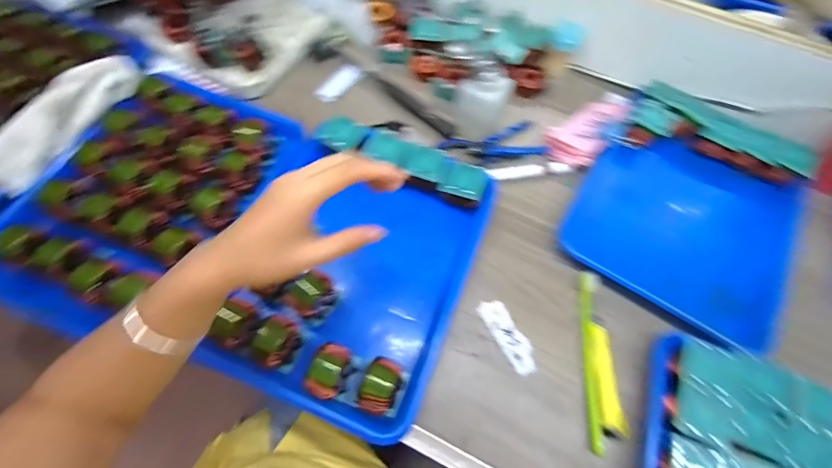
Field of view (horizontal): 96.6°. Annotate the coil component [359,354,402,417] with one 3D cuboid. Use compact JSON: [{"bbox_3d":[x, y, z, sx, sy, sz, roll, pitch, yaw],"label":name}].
[{"bbox_3d":[-0.033,0.147,0.357,0.034,0.041,0.048,23,66,8],"label":"coil component"}]

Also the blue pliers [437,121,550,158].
[{"bbox_3d":[0.103,-0.124,0.511,0.141,0.018,0.063,-11,66,-8],"label":"blue pliers"}]

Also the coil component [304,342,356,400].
[{"bbox_3d":[-0.083,0.135,0.362,0.034,0.039,0.049,19,66,6],"label":"coil component"}]

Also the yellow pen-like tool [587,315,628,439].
[{"bbox_3d":[0.198,0.148,0.391,0.021,0.010,0.116,2,65,-2],"label":"yellow pen-like tool"}]

